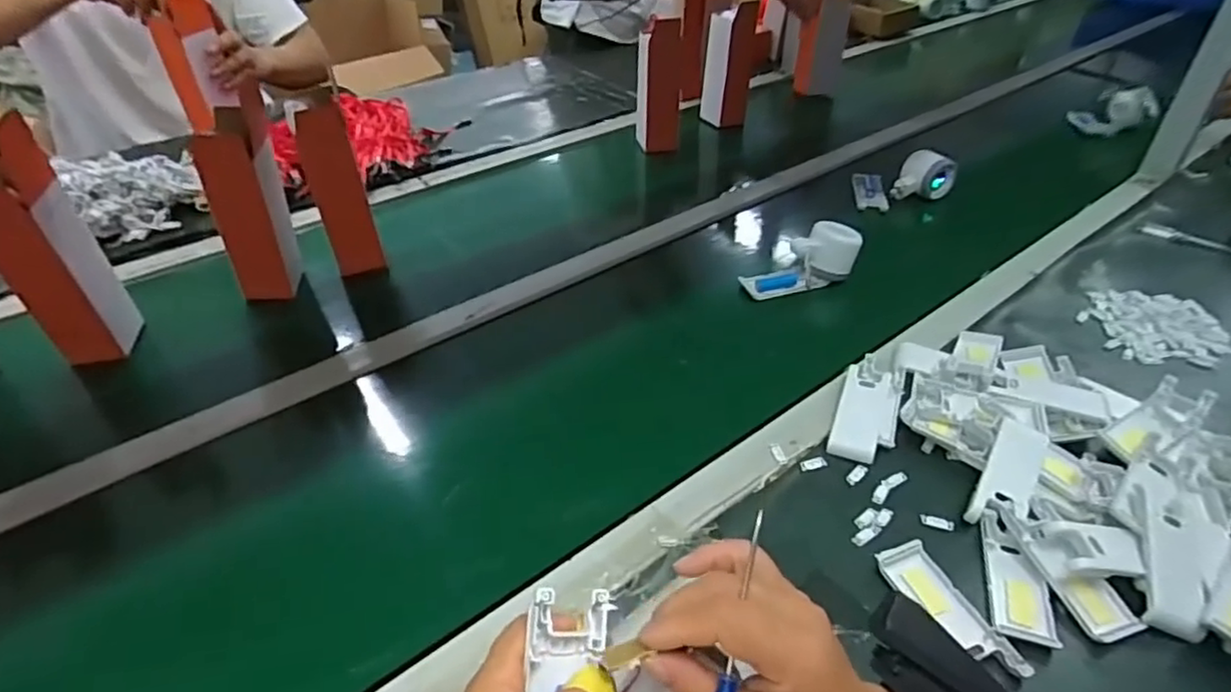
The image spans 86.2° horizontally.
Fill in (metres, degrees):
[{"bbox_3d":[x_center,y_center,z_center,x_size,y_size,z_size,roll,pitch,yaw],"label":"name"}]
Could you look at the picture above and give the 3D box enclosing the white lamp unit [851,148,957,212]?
[{"bbox_3d":[0.410,-0.237,0.938,0.124,0.069,0.086,2,37,-1],"label":"white lamp unit"}]

